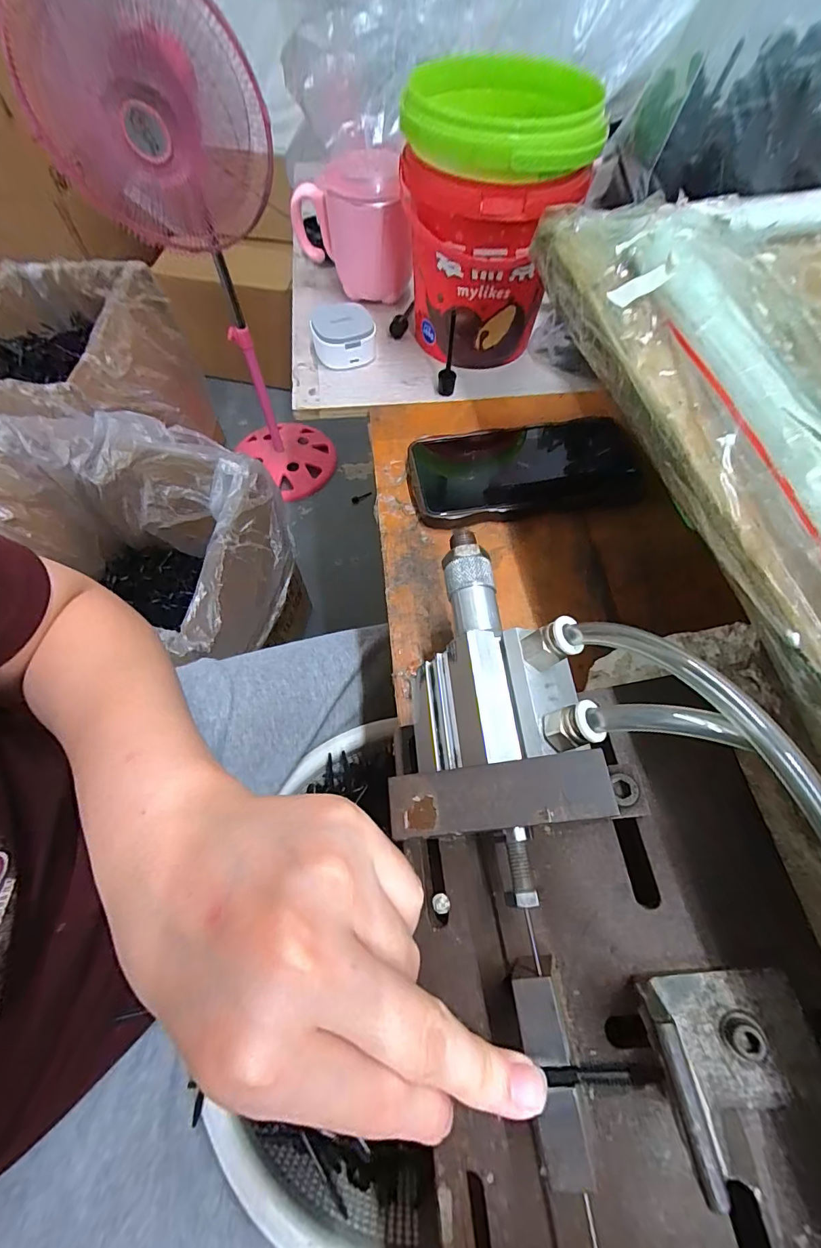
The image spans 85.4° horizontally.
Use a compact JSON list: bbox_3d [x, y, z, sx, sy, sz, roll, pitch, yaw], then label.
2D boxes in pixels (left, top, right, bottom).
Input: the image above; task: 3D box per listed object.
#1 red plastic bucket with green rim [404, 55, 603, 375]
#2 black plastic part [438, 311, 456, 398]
[{"bbox_3d":[0.057,-0.301,0.348,0.124,0.155,0.113,-1,63,-1],"label":"red plastic bucket with green rim"},{"bbox_3d":[0.031,-0.217,0.357,0.014,0.061,0.017,3,63,1],"label":"black plastic part"}]

